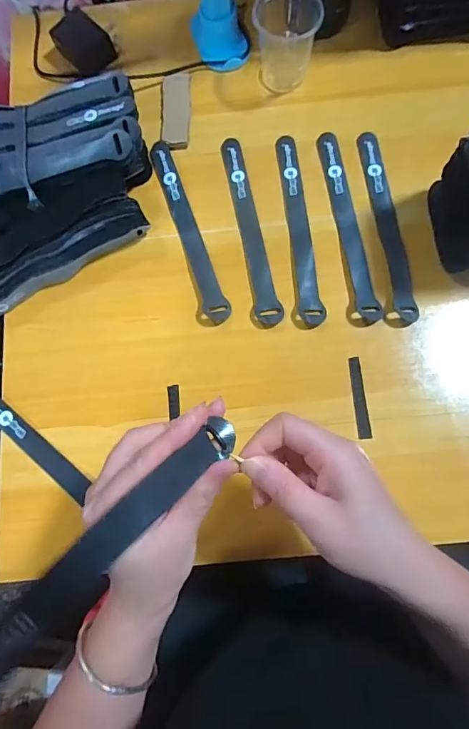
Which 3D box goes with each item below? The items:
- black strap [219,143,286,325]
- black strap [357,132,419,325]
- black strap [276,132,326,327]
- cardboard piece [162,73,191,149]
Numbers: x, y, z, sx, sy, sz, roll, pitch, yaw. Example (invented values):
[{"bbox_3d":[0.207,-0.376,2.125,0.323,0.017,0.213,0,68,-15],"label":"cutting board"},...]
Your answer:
[{"bbox_3d":[0.015,-0.135,0.409,0.023,0.004,0.204,-10,75,-3],"label":"black strap"},{"bbox_3d":[0.146,-0.137,0.402,0.022,0.009,0.205,-6,78,2],"label":"black strap"},{"bbox_3d":[0.063,-0.134,0.407,0.022,0.004,0.205,-5,75,-2],"label":"black strap"},{"bbox_3d":[-0.063,-0.274,0.455,0.030,0.009,0.105,-1,78,3],"label":"cardboard piece"}]

